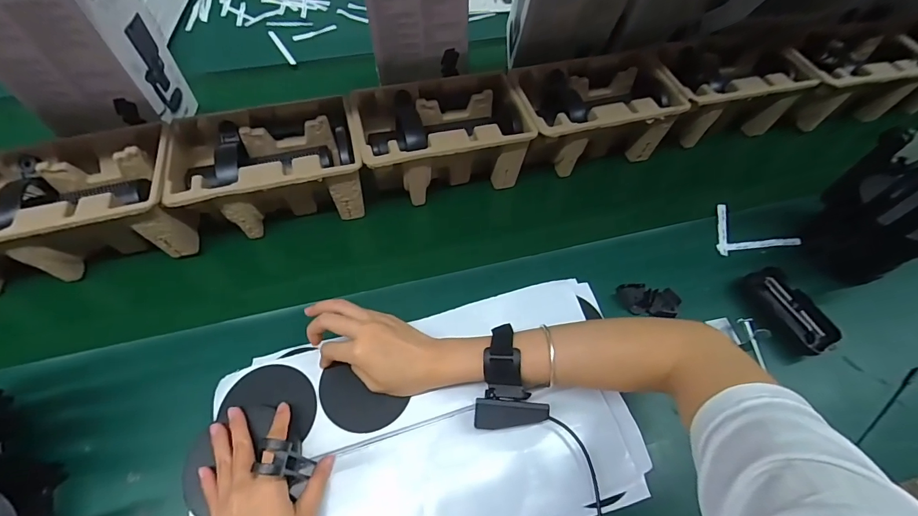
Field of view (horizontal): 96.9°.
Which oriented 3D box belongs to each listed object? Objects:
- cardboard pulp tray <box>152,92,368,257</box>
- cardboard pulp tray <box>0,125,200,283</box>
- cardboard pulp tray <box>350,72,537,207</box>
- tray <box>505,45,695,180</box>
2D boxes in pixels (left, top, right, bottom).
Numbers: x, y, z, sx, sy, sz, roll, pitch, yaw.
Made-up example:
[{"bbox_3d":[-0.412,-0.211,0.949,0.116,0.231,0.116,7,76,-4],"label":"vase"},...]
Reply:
[{"bbox_3d":[-0.248,-0.112,0.538,0.243,0.102,0.141,-12,56,-10],"label":"cardboard pulp tray"},{"bbox_3d":[-0.450,-0.061,0.497,0.229,0.099,0.142,-11,56,-9],"label":"cardboard pulp tray"},{"bbox_3d":[-0.026,-0.165,0.578,0.228,0.102,0.148,-12,56,-10],"label":"cardboard pulp tray"},{"bbox_3d":[0.195,-0.214,0.615,0.229,0.101,0.151,-15,57,-12],"label":"tray"}]

